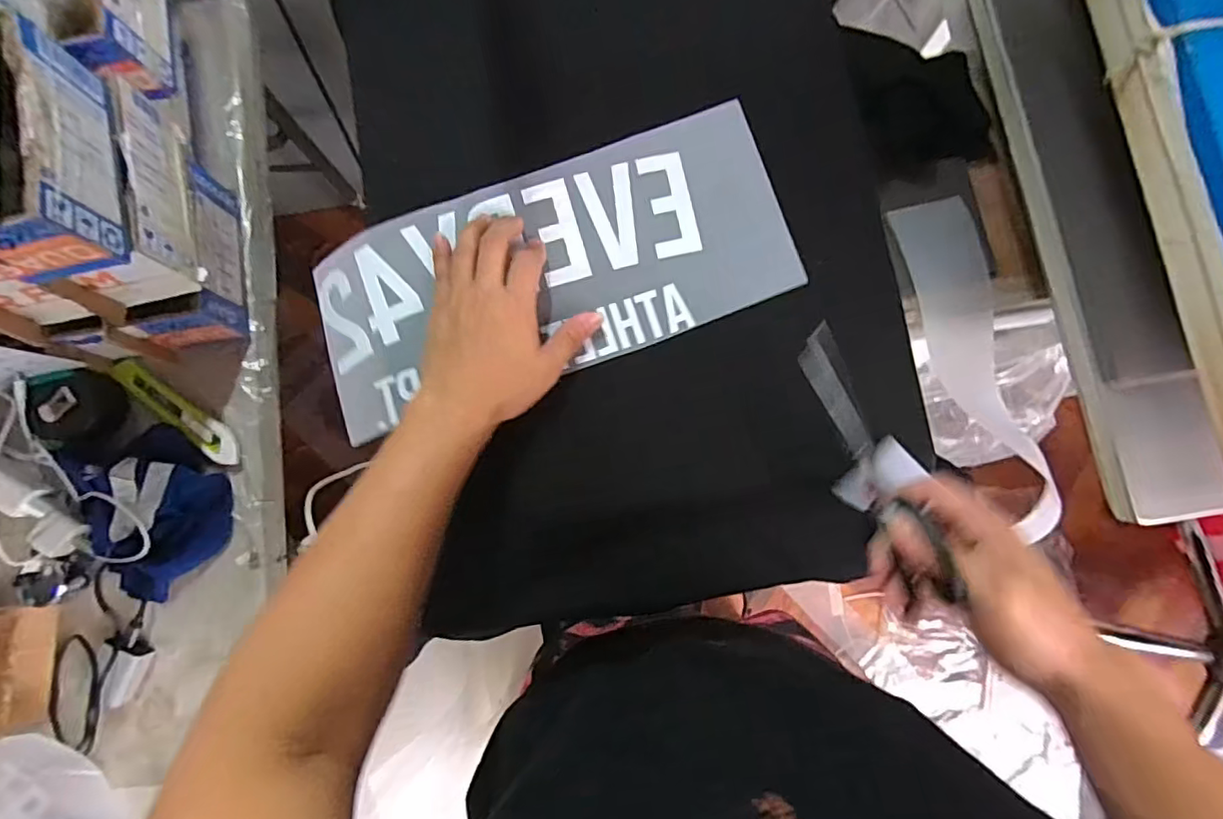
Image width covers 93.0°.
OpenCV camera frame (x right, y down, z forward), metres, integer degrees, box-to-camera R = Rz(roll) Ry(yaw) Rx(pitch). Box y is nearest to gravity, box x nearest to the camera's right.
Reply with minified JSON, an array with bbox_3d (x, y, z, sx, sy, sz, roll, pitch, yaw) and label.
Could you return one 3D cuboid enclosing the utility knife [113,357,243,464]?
[{"bbox_3d":[-0.423,-0.002,0.558,0.156,0.022,0.028,35,83,5],"label":"utility knife"}]

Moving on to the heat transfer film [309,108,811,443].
[{"bbox_3d":[-0.048,-0.110,0.458,0.374,0.017,0.161,-19,82,0],"label":"heat transfer film"}]

